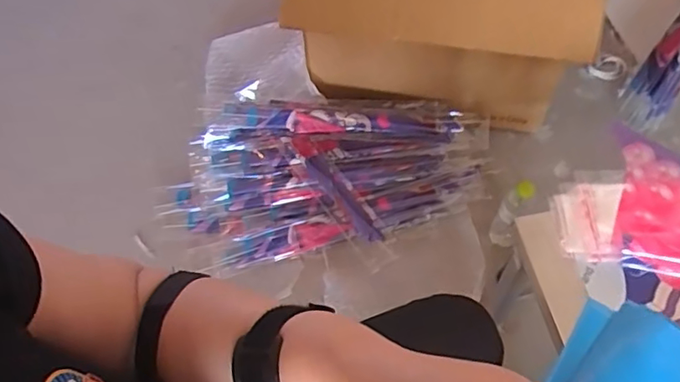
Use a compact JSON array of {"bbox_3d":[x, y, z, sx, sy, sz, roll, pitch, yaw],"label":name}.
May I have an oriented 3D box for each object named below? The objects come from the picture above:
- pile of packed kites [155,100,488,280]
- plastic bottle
[{"bbox_3d":[-0.034,-0.028,1.315,0.759,0.105,0.452,3,59,5],"label":"pile of packed kites"},{"bbox_3d":[0.362,0.049,1.158,0.065,0.208,0.052,20,62,14],"label":"plastic bottle"}]

